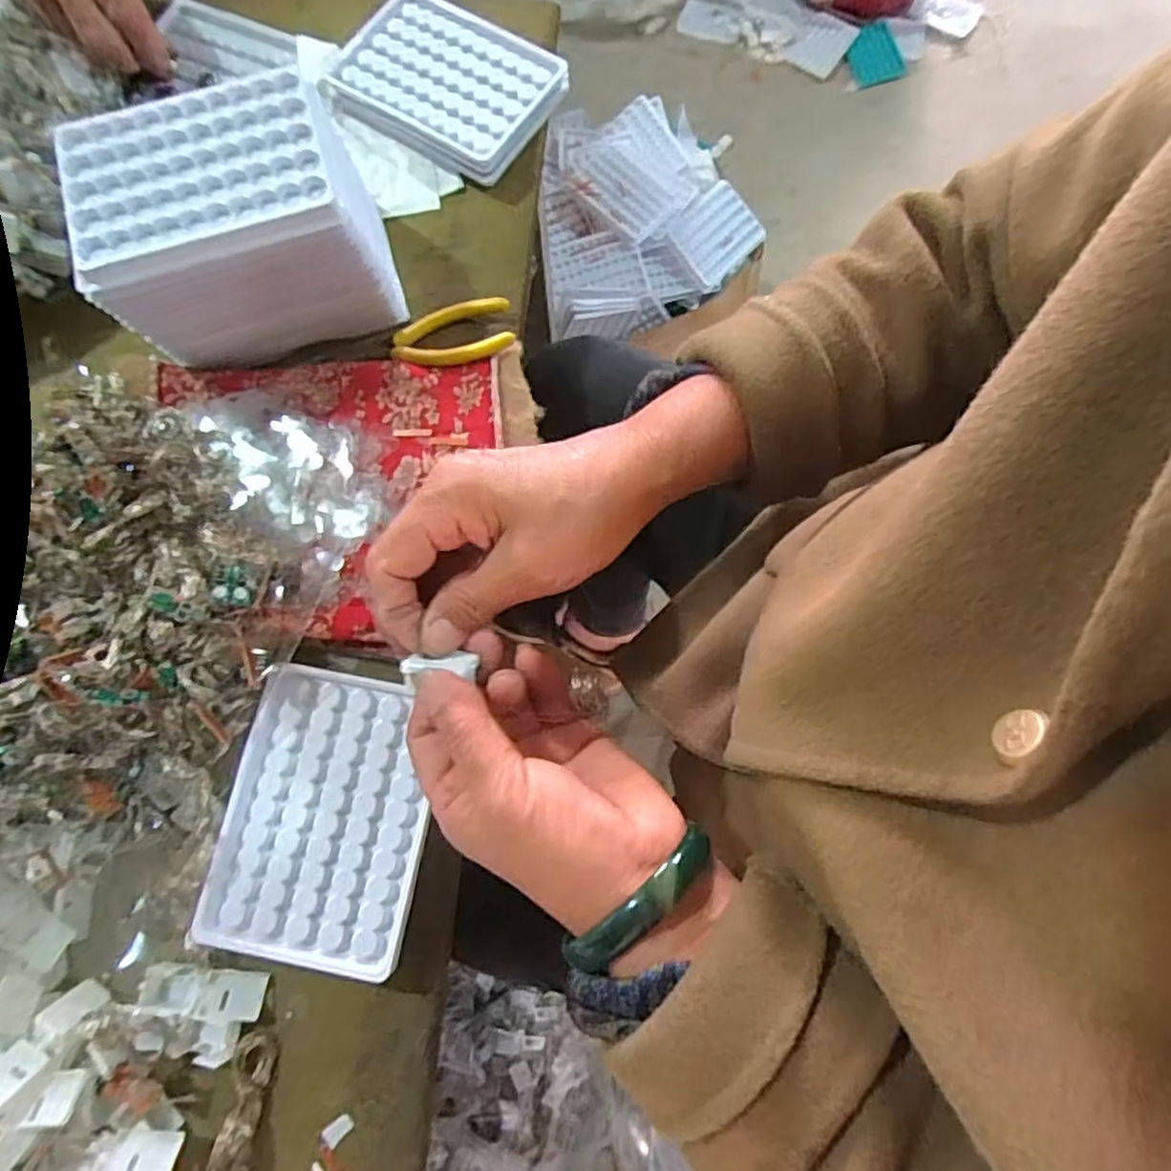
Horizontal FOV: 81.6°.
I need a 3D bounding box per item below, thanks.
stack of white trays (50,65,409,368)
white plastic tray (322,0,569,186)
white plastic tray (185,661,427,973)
[{"bbox_3d":[-0.178,-0.187,0.356,0.130,0.084,0.085,-17,76,-5],"label":"stack of white trays"},{"bbox_3d":[-0.088,-0.318,0.431,0.128,0.019,0.092,31,78,7],"label":"white plastic tray"},{"bbox_3d":[-0.123,0.108,0.323,0.092,0.008,0.128,9,76,2],"label":"white plastic tray"}]

